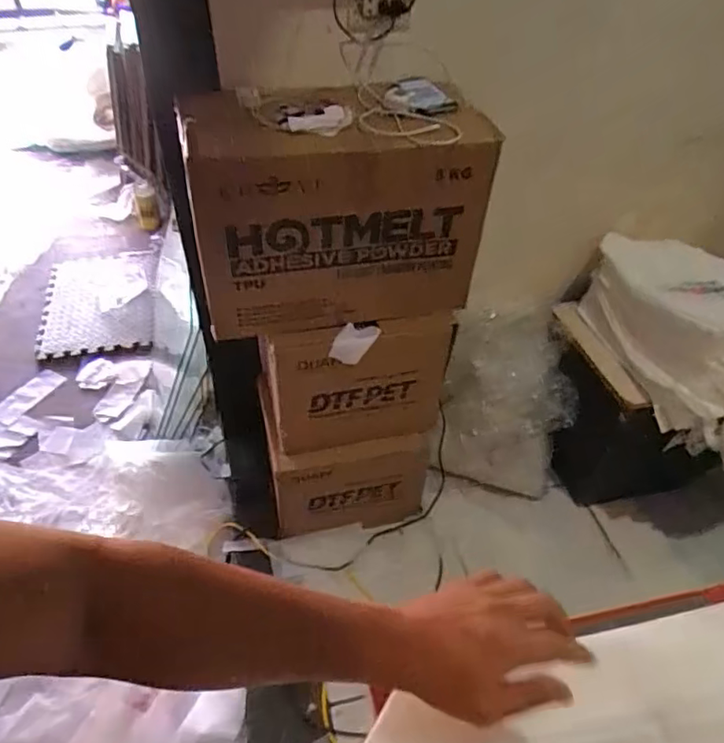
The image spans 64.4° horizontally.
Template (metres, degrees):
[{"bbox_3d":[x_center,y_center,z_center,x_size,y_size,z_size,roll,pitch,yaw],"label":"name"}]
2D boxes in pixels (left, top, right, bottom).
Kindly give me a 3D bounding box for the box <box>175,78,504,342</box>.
[{"bbox_3d":[-0.049,-0.294,1.095,0.521,0.376,0.247,-11,47,-13],"label":"box"}]

